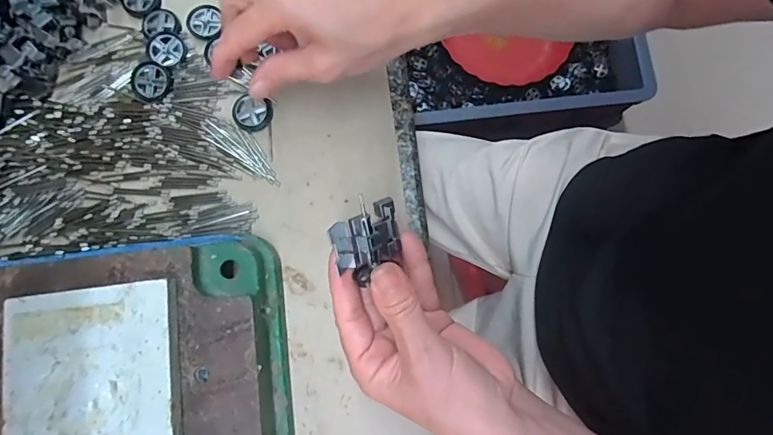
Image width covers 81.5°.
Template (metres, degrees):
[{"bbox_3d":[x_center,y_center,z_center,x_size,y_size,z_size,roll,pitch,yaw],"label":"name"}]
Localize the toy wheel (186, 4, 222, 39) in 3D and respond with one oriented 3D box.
[{"bbox_3d":[-0.137,-0.147,0.334,0.024,0.004,0.026,0,80,1],"label":"toy wheel"}]

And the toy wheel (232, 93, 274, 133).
[{"bbox_3d":[-0.097,-0.075,0.322,0.027,0.004,0.026,0,80,1],"label":"toy wheel"}]

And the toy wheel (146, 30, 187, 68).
[{"bbox_3d":[-0.163,-0.124,0.330,0.025,0.007,0.029,-44,82,-6],"label":"toy wheel"}]

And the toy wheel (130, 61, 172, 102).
[{"bbox_3d":[-0.170,-0.098,0.325,0.027,0.004,0.027,0,93,-7],"label":"toy wheel"}]

